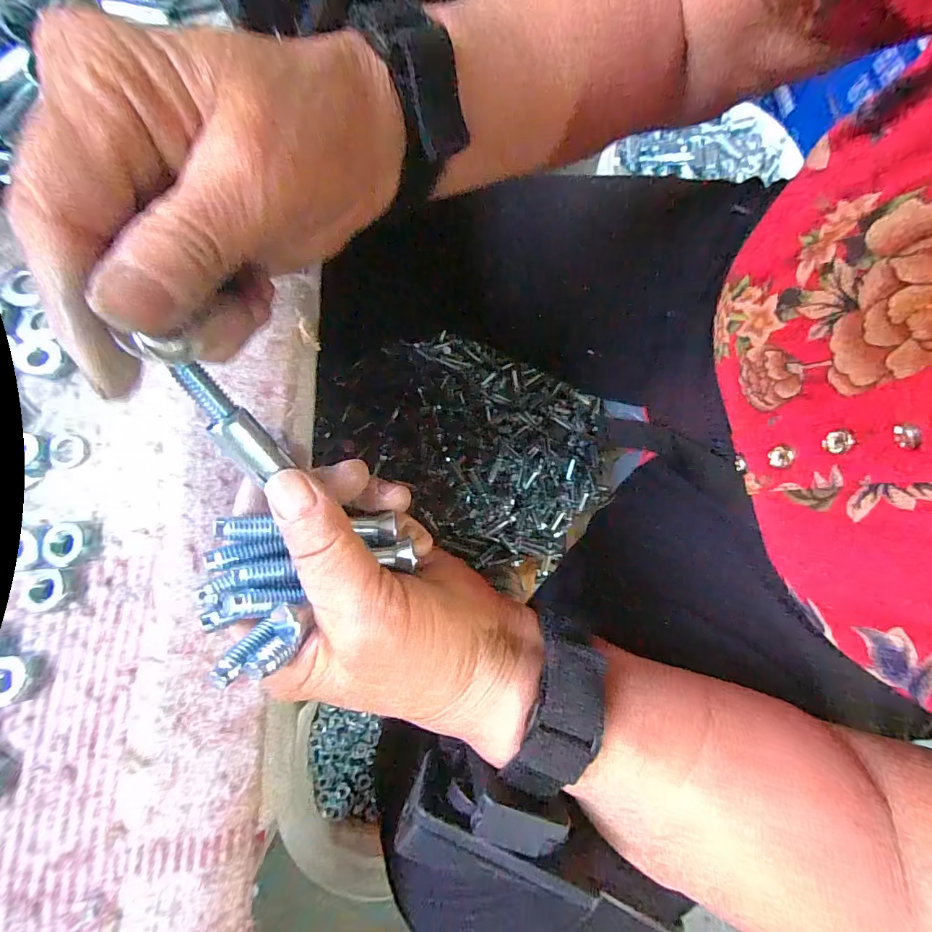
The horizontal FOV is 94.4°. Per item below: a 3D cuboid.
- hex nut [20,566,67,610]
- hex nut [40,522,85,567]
[{"bbox_3d":[-0.164,0.048,0.168,0.014,0.004,0.015,-5,77,-6],"label":"hex nut"},{"bbox_3d":[-0.160,0.031,0.172,0.016,0.006,0.017,-7,77,-6],"label":"hex nut"}]

